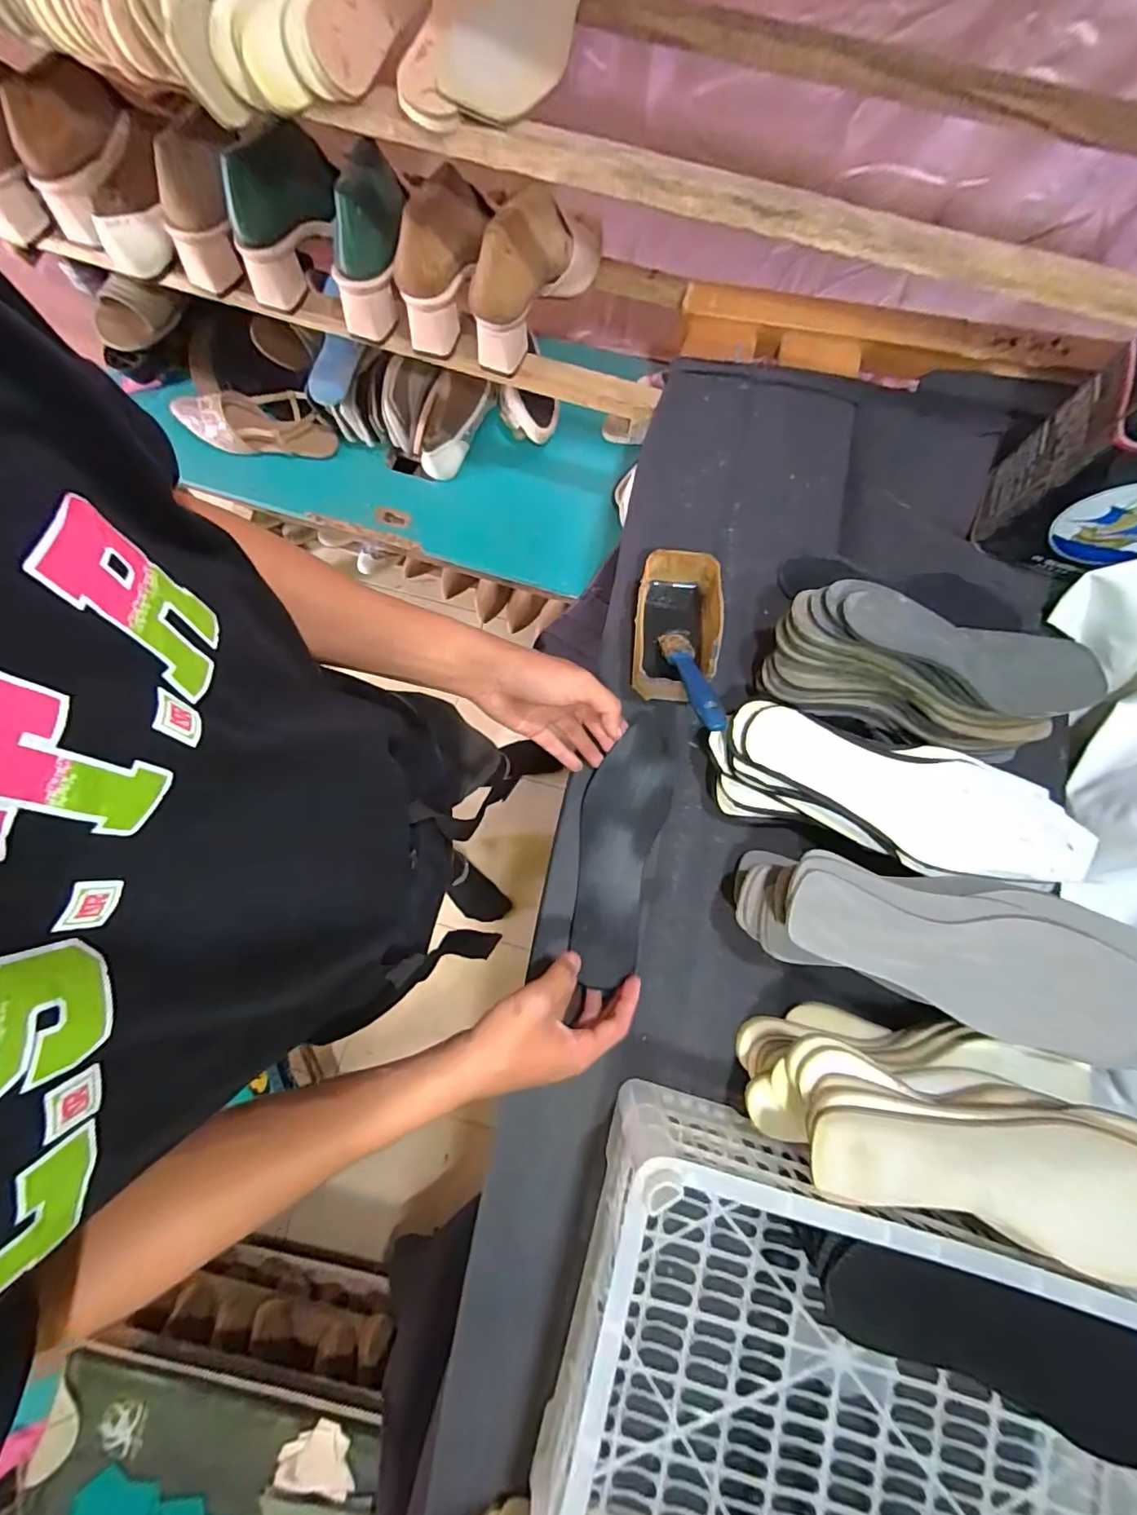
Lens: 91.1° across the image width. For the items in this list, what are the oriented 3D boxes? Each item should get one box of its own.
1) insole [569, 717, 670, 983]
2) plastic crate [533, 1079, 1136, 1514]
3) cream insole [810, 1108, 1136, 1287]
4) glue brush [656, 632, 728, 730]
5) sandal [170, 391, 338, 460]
[{"bbox_3d":[0.047,0.086,0.522,0.073,0.035,0.232,12,78,2],"label":"insole"},{"bbox_3d":[0.217,0.474,0.383,0.434,0.150,0.326,15,80,2],"label":"plastic crate"},{"bbox_3d":[0.283,0.269,0.354,0.240,0.020,0.080,14,80,2],"label":"cream insole"},{"bbox_3d":[0.110,-0.067,0.486,0.026,0.019,0.148,-9,40,-2],"label":"glue brush"},{"bbox_3d":[-0.495,-0.534,0.888,0.239,0.043,0.091,3,80,0],"label":"sandal"}]

